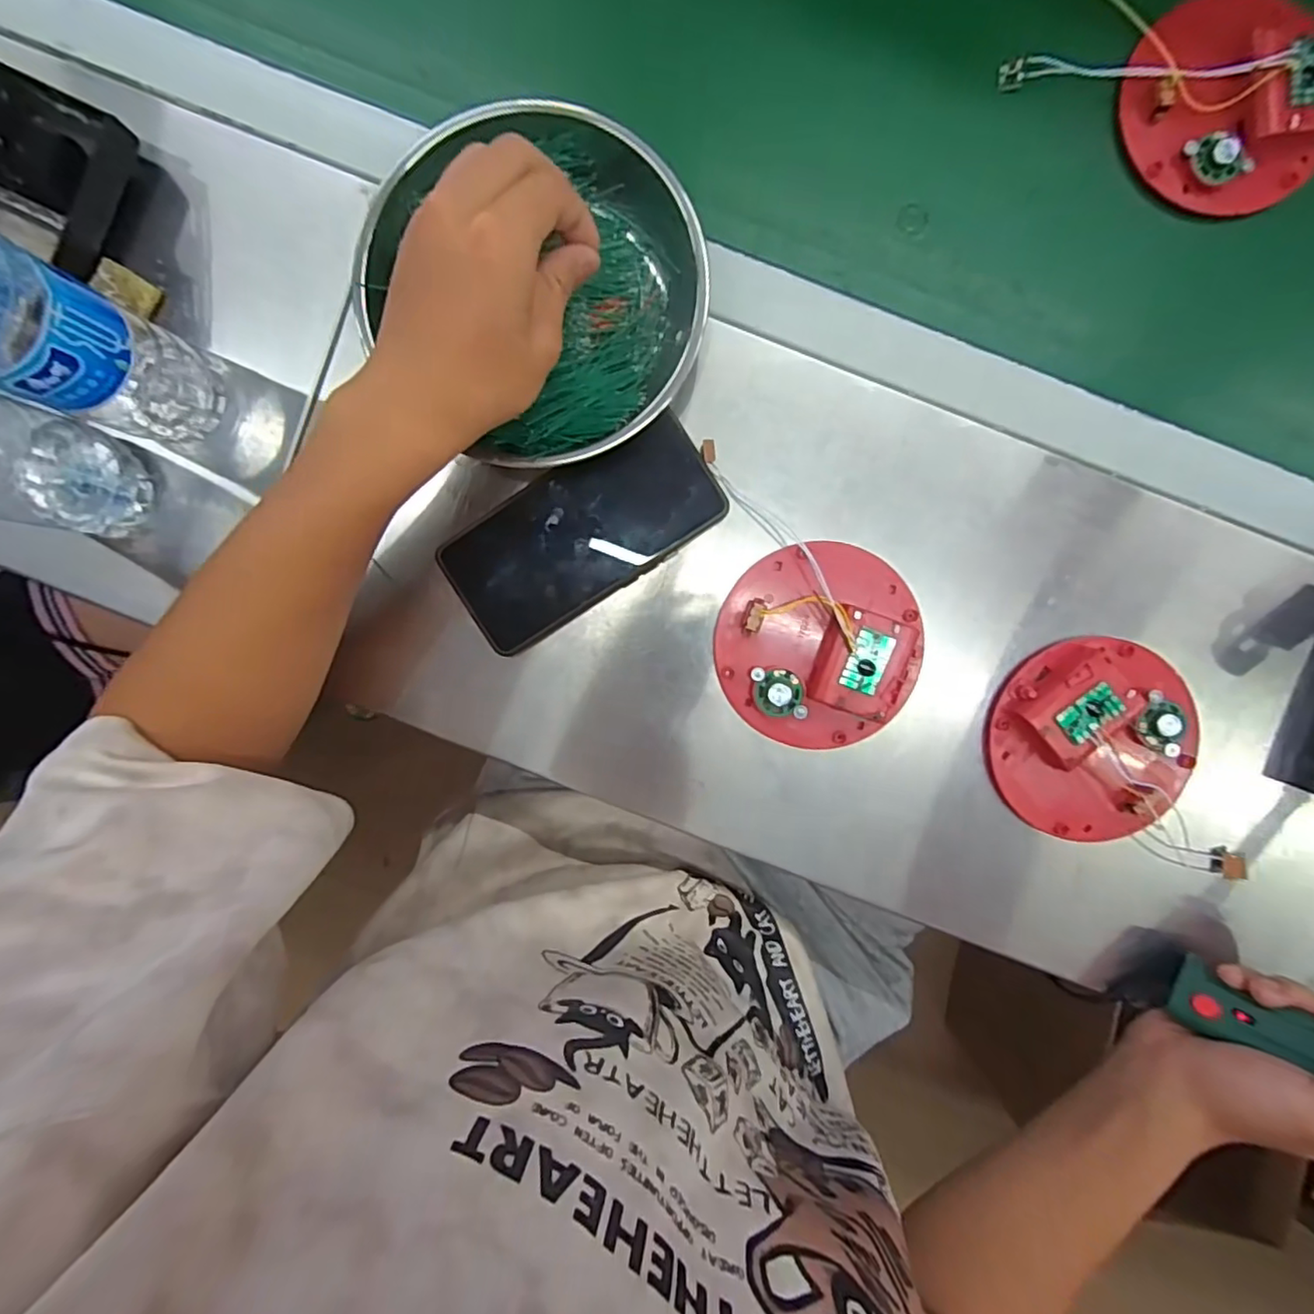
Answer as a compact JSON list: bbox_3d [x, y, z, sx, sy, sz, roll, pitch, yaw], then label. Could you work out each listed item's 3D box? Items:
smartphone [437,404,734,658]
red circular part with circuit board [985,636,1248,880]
[{"bbox_3d":[-0.044,-0.073,0.364,0.161,0.013,0.077,-32,93,3],"label":"smartphone"},{"bbox_3d":[0.272,0.053,0.361,0.139,0.026,0.118,12,94,0],"label":"red circular part with circuit board"}]

